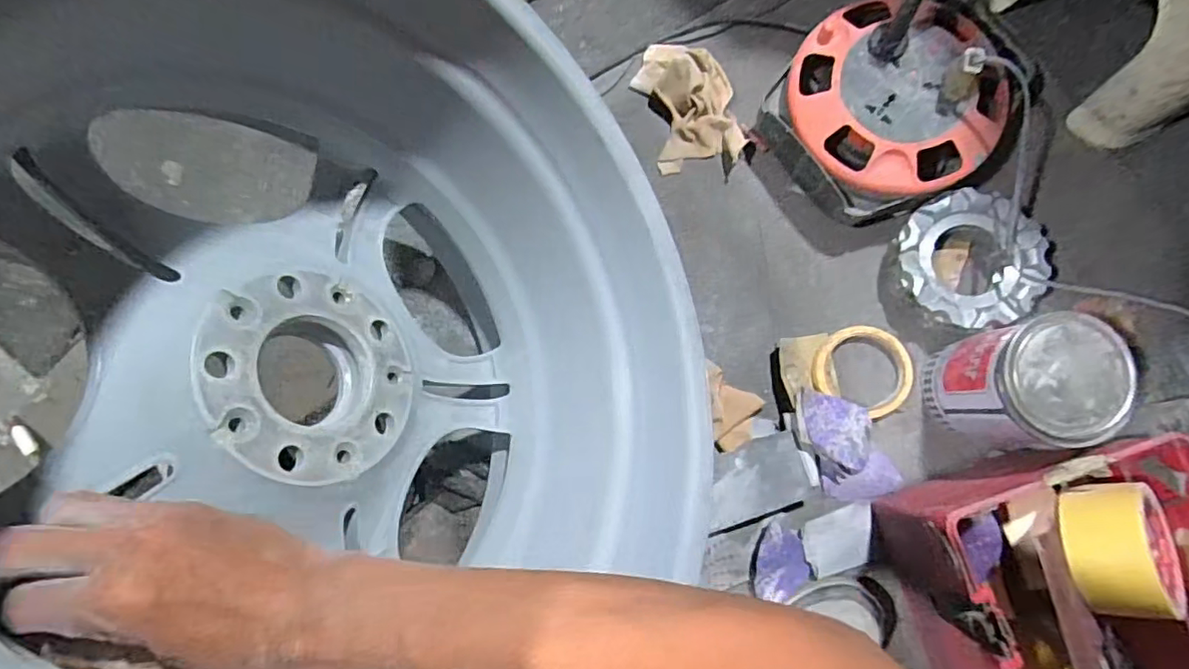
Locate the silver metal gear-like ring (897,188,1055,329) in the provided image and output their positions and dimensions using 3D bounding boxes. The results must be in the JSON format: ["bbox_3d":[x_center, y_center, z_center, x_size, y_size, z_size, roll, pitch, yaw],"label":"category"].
[{"bbox_3d":[0.358,-0.070,0.576,0.130,0.055,0.123,0,82,2],"label":"silver metal gear-like ring"}]

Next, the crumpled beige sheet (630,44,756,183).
[{"bbox_3d":[0.103,-0.245,0.629,0.095,0.028,0.151,-17,82,0],"label":"crumpled beige sheet"}]

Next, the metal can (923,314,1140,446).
[{"bbox_3d":[0.372,0.045,0.522,0.091,0.129,0.100,0,82,2],"label":"metal can"}]

